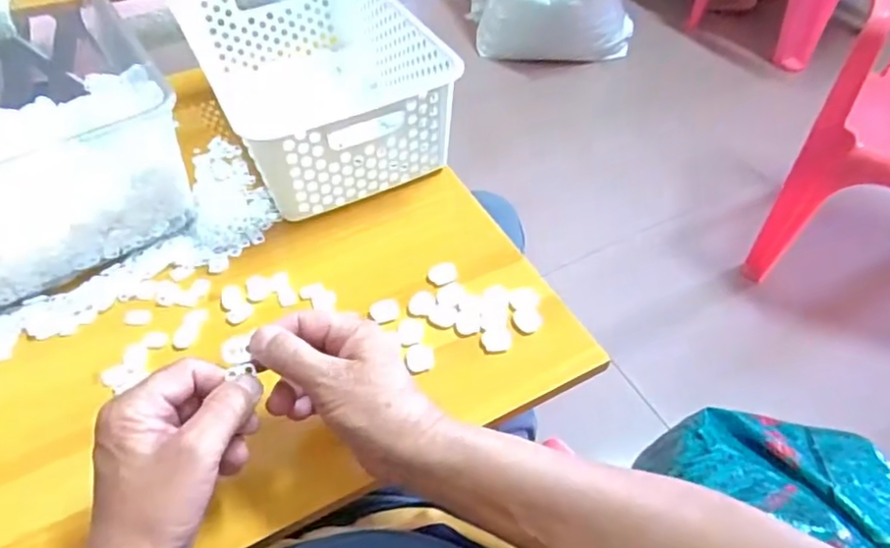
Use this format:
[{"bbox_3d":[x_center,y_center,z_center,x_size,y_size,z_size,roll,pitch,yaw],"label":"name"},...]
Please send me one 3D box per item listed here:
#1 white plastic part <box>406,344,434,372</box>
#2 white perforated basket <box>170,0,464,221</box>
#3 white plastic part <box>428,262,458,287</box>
[{"bbox_3d":[-0.020,0.067,0.477,0.021,0.009,0.024,-6,49,-4],"label":"white plastic part"},{"bbox_3d":[-0.131,-0.205,0.642,0.201,0.109,0.308,-24,53,-18],"label":"white perforated basket"},{"bbox_3d":[-0.002,-0.001,0.527,0.025,0.006,0.021,-5,49,-3],"label":"white plastic part"}]

